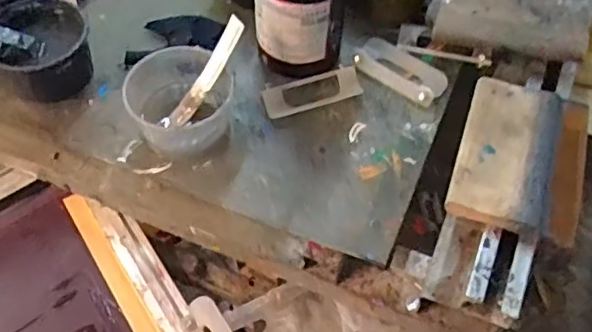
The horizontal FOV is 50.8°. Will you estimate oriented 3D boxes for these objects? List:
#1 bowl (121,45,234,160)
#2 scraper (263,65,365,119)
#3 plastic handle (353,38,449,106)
[{"bbox_3d":[-0.126,-0.070,0.702,0.112,0.079,0.119,-24,59,-17],"label":"bowl"},{"bbox_3d":[0.021,-0.089,0.746,0.120,0.006,0.040,-18,75,-11],"label":"scraper"},{"bbox_3d":[0.129,-0.118,0.768,0.115,0.014,0.053,34,60,19],"label":"plastic handle"}]

